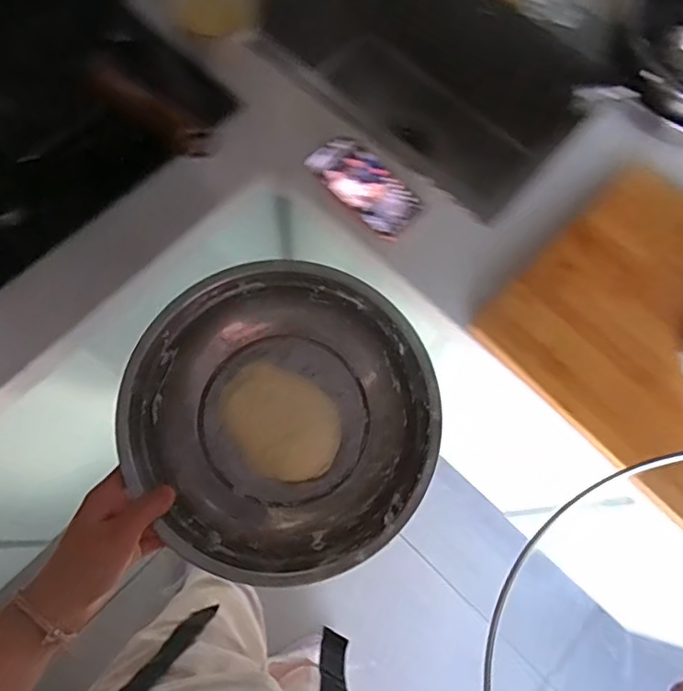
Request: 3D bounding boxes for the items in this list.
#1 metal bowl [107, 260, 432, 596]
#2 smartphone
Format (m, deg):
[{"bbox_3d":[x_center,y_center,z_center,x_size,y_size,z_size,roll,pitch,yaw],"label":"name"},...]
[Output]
[{"bbox_3d":[-0.044,0.060,0.452,0.228,0.085,0.232,1,71,-2],"label":"metal bowl"},{"bbox_3d":[0.031,-0.208,0.733,0.083,0.013,0.155,-40,80,-21],"label":"smartphone"}]

